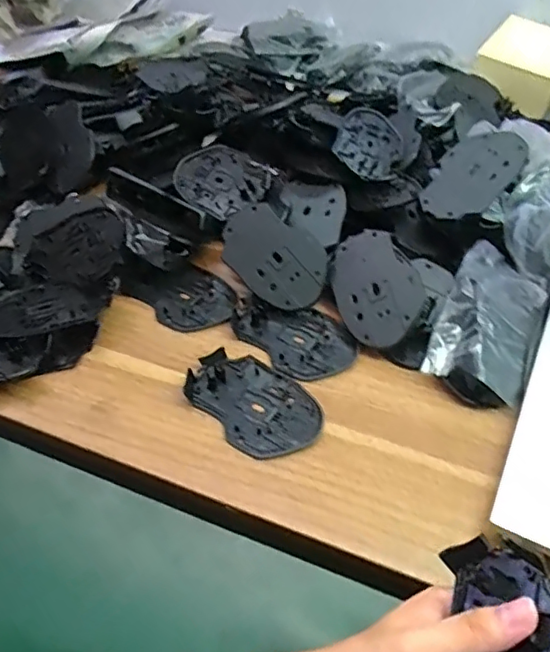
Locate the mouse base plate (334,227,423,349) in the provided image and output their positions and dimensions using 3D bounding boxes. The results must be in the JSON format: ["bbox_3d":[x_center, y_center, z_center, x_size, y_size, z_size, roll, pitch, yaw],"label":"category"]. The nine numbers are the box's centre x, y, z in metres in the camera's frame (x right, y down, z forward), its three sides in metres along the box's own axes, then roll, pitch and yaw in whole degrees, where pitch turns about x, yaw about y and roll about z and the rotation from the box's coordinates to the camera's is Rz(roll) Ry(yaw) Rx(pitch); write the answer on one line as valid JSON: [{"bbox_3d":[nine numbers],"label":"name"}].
[{"bbox_3d":[0.087,-0.035,0.513,0.072,0.007,0.105,-34,63,12],"label":"mouse base plate"}]

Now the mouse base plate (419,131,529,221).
[{"bbox_3d":[0.183,-0.142,0.550,0.071,0.015,0.105,37,84,36],"label":"mouse base plate"}]

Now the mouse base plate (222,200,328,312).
[{"bbox_3d":[0.000,-0.066,0.545,0.111,0.014,0.075,42,88,13],"label":"mouse base plate"}]

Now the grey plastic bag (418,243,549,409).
[{"bbox_3d":[0.183,-0.005,0.491,0.078,0.047,0.145,19,52,17],"label":"grey plastic bag"}]

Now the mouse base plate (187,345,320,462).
[{"bbox_3d":[-0.017,0.060,0.470,0.074,0.008,0.112,-36,57,-26],"label":"mouse base plate"}]

